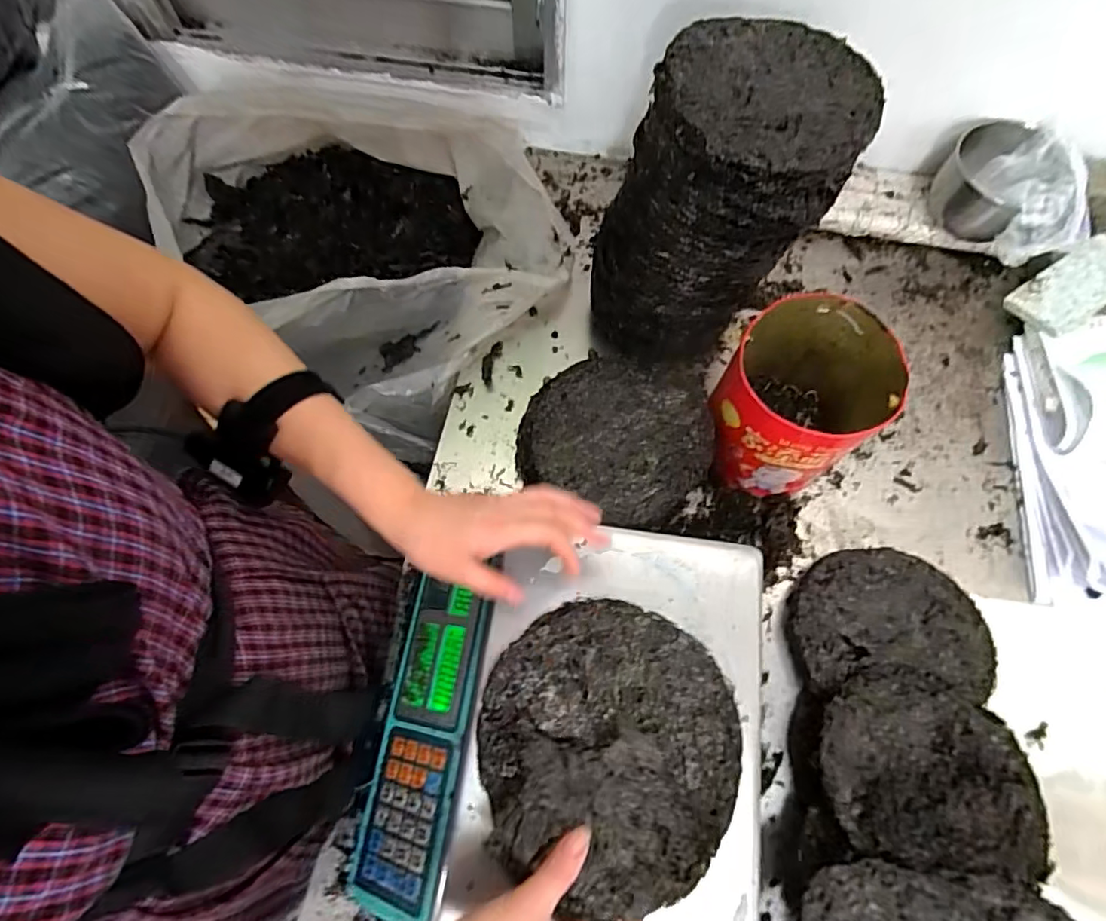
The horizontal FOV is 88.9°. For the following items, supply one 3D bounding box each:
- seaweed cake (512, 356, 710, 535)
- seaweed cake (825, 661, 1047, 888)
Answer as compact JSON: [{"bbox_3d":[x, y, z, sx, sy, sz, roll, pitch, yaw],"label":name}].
[{"bbox_3d":[0.074,-0.030,0.631,0.198,0.020,0.186,0,68,1],"label":"seaweed cake"},{"bbox_3d":[0.354,0.285,0.528,0.193,0.020,0.168,10,52,5],"label":"seaweed cake"}]

